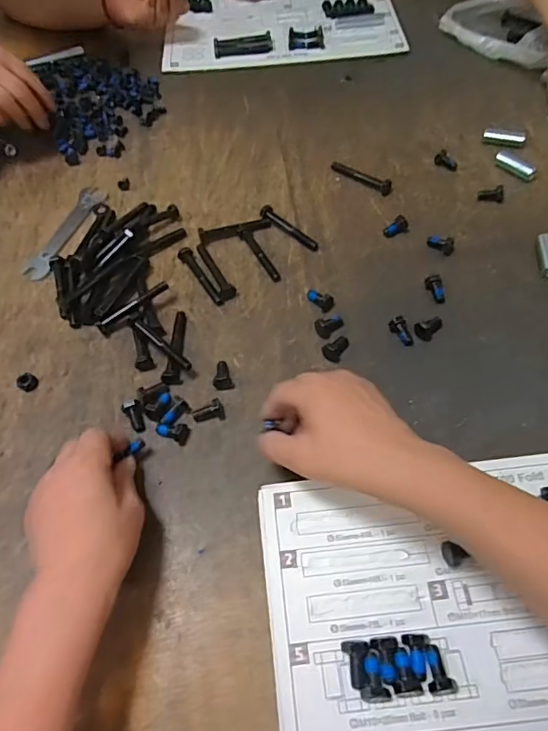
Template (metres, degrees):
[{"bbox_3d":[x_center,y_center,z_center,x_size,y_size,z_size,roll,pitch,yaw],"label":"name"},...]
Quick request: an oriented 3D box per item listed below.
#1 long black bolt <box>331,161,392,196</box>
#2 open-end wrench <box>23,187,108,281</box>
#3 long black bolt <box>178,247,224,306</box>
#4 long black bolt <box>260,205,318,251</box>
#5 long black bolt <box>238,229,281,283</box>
[{"bbox_3d":[0.105,-0.225,0.615,0.080,0.013,0.014,36,67,23],"label":"long black bolt"},{"bbox_3d":[-0.238,-0.155,0.593,0.035,0.004,0.154,10,60,10],"label":"open-end wrench"},{"bbox_3d":[-0.077,-0.094,0.539,0.015,0.008,0.086,-27,60,-12],"label":"long black bolt"},{"bbox_3d":[0.017,-0.152,0.570,0.019,0.015,0.080,-39,61,-20],"label":"long black bolt"},{"bbox_3d":[-0.016,-0.119,0.553,0.014,0.009,0.082,-22,59,-9],"label":"long black bolt"}]

